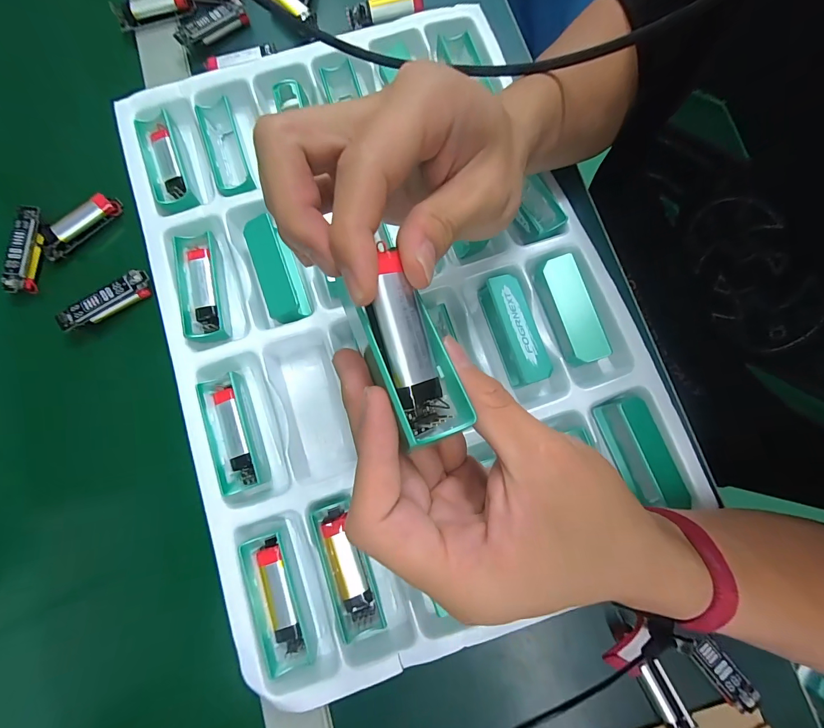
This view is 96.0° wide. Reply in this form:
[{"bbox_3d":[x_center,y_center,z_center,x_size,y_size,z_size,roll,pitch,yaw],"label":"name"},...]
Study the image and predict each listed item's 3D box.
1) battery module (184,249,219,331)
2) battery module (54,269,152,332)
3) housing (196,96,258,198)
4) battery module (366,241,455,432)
[{"bbox_3d":[-0.155,-0.057,0.278,0.017,0.010,0.066,-14,79,-3],"label":"battery module"},{"bbox_3d":[-0.236,-0.048,0.287,0.067,0.015,0.017,-36,81,-7],"label":"battery module"},{"bbox_3d":[-0.148,-0.167,0.303,0.028,0.033,0.082,-20,79,-4],"label":"housing"},{"bbox_3d":[-0.003,-0.008,0.132,0.018,0.010,0.066,-16,95,-3],"label":"battery module"}]

